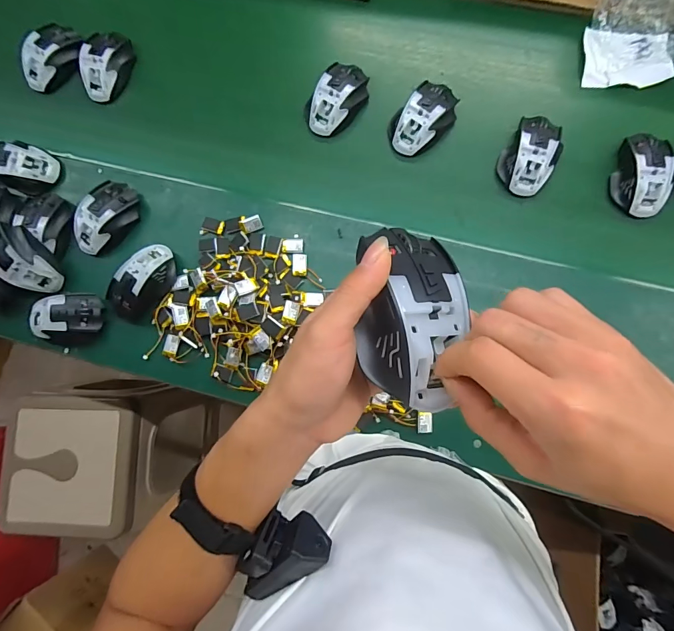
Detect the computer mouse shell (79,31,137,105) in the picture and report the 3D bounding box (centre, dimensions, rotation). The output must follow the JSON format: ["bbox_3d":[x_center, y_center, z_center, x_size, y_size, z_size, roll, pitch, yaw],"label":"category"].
[{"bbox_3d":[-0.372,-0.404,0.624,0.071,0.034,0.114,13,80,3],"label":"computer mouse shell"}]

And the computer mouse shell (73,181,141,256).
[{"bbox_3d":[-0.352,-0.150,0.584,0.067,0.032,0.117,35,82,7],"label":"computer mouse shell"}]

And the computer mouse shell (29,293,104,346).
[{"bbox_3d":[-0.405,0.003,0.571,0.103,0.030,0.073,-1,83,4],"label":"computer mouse shell"}]

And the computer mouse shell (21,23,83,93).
[{"bbox_3d":[-0.464,-0.422,0.634,0.079,0.038,0.117,31,81,6],"label":"computer mouse shell"}]

